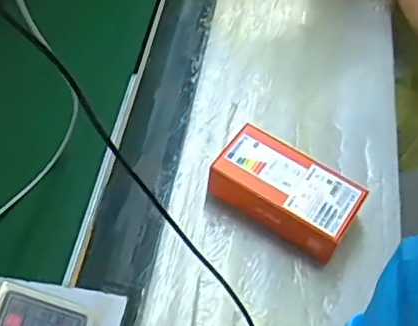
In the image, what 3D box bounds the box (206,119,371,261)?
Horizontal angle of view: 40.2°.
[{"bbox_3d":[0.098,0.035,0.725,0.176,0.067,0.090,26,55,19],"label":"box"}]

